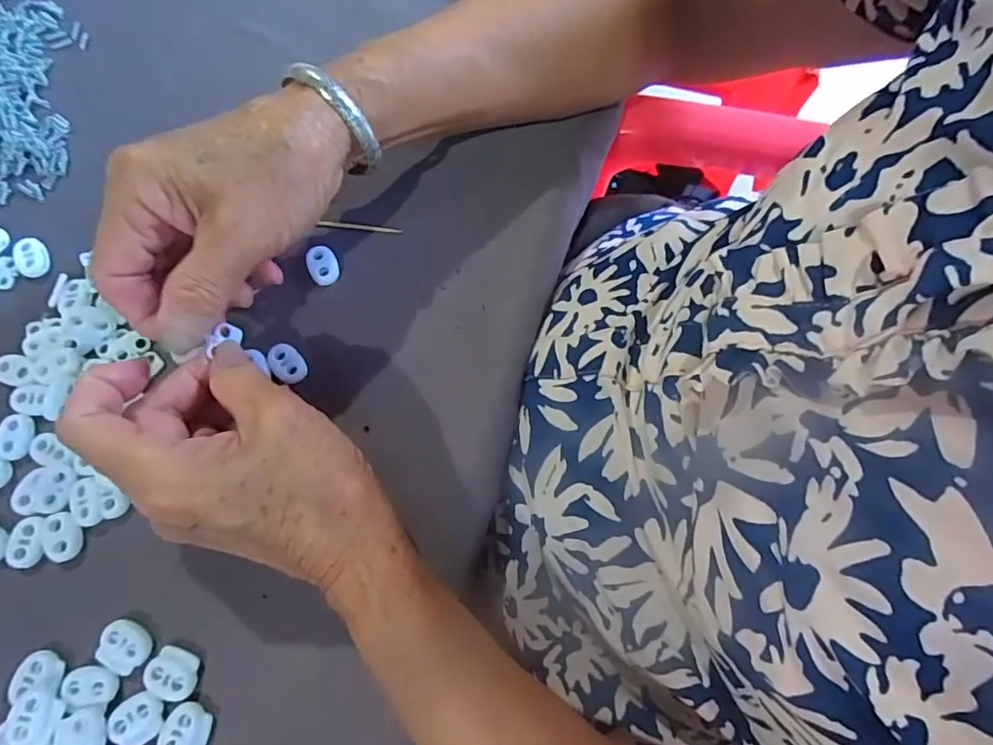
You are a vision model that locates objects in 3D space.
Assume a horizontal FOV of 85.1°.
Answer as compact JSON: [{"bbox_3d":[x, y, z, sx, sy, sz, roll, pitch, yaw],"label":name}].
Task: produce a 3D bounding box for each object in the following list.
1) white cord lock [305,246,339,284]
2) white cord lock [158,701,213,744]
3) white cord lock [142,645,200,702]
[{"bbox_3d":[-0.093,-0.058,0.289,0.016,0.005,0.021,-13,74,-4],"label":"white cord lock"},{"bbox_3d":[-0.132,0.152,0.228,0.019,0.004,0.022,12,74,3],"label":"white cord lock"},{"bbox_3d":[-0.141,0.131,0.234,0.022,0.004,0.019,24,75,7],"label":"white cord lock"}]

